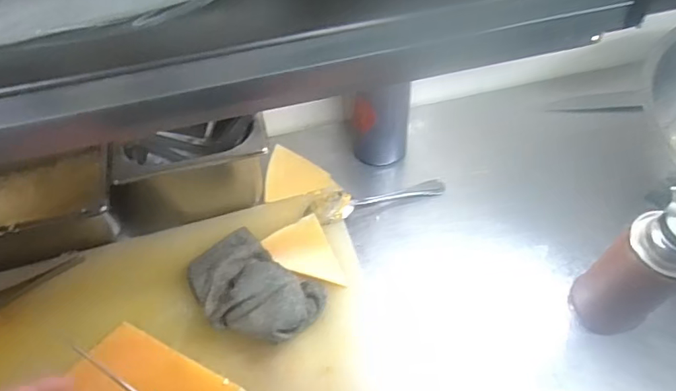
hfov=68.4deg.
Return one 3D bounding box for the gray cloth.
[{"bbox_3d":[-0.101,0.101,0.561,0.158,0.052,0.108,32,62,23],"label":"gray cloth"}]

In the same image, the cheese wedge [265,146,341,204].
[{"bbox_3d":[-0.054,-0.034,0.705,0.099,0.017,0.081,-7,55,-2],"label":"cheese wedge"}]

